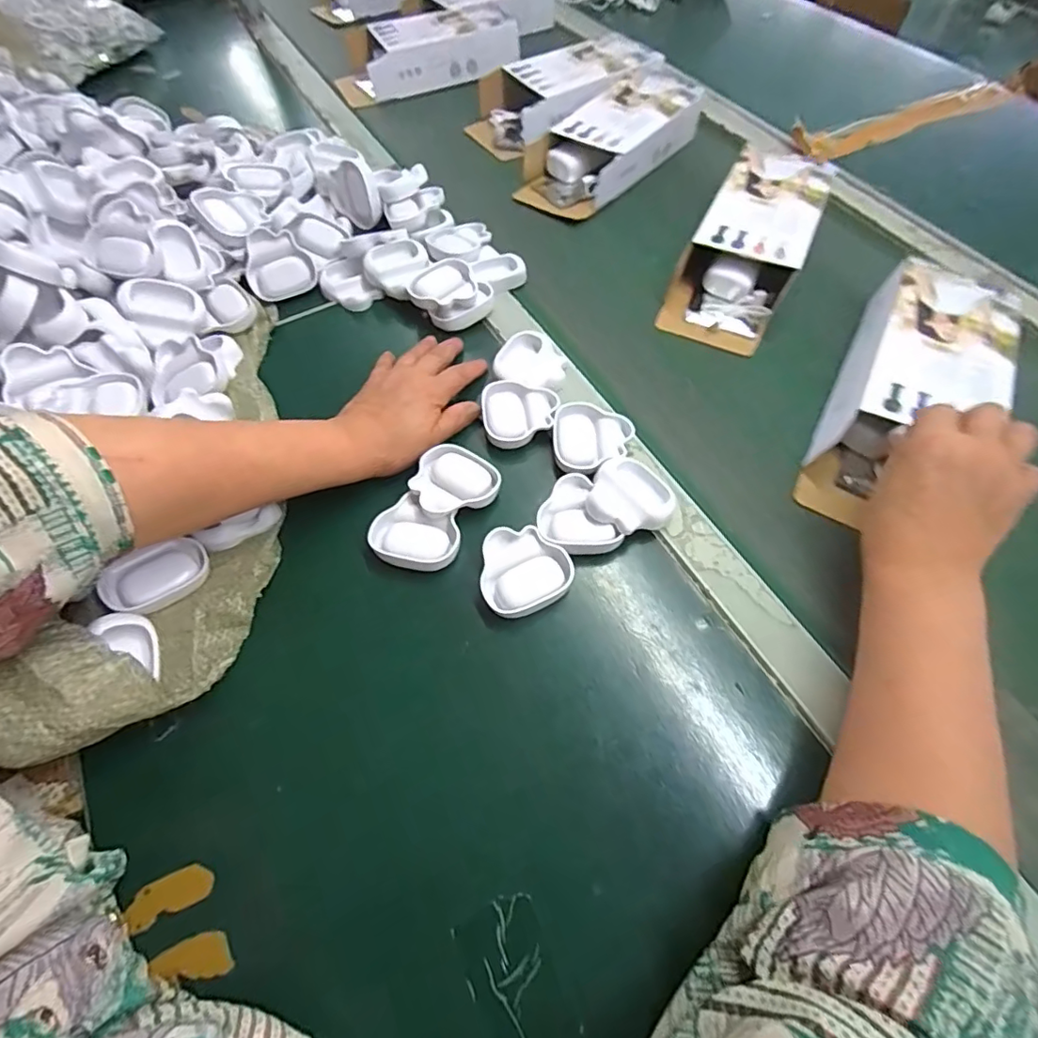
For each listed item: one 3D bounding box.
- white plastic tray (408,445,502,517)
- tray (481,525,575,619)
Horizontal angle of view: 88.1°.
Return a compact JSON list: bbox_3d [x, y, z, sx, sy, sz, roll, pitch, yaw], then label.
[{"bbox_3d":[-0.050,-0.028,0.404,0.062,0.010,0.059,34,63,16],"label":"white plastic tray"},{"bbox_3d":[0.002,0.033,0.376,0.061,0.012,0.062,-19,62,-14],"label":"tray"}]

